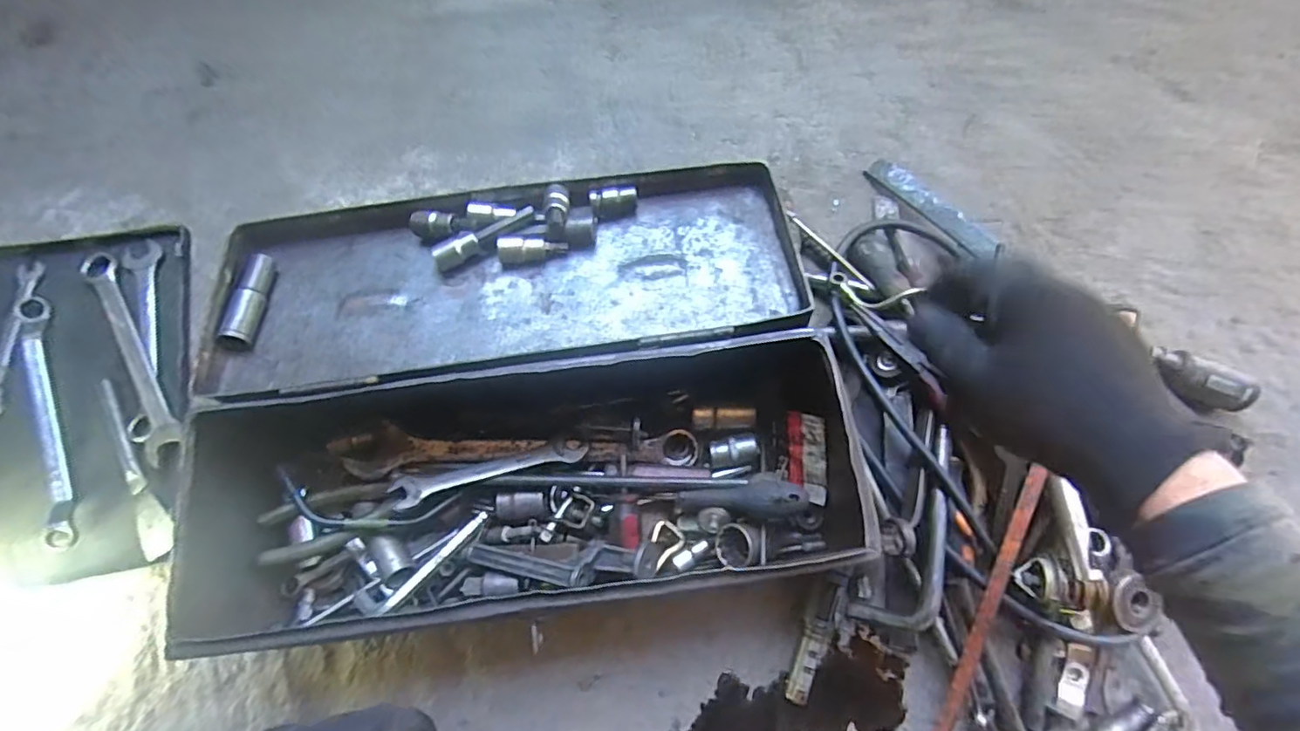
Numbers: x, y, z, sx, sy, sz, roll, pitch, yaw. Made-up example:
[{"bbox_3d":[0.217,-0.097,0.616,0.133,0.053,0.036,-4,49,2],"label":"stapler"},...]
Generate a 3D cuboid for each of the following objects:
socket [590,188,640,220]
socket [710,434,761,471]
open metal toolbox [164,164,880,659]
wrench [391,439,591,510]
[{"bbox_3d":[-0.029,-0.134,0.479,0.038,0.022,0.018,-9,74,-3],"label":"socket"},{"bbox_3d":[0.071,0.073,0.478,0.042,0.022,0.024,-11,74,-3],"label":"socket"},{"bbox_3d":[-0.092,0.015,0.462,0.439,0.151,0.316,-7,74,-2],"label":"open metal toolbox"},{"bbox_3d":[-0.125,0.083,0.451,0.150,0.010,0.037,-9,35,-7],"label":"wrench"}]

